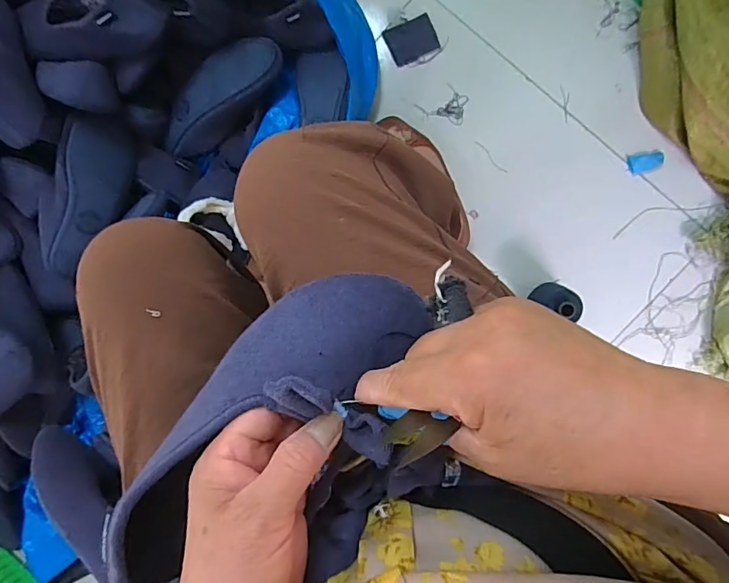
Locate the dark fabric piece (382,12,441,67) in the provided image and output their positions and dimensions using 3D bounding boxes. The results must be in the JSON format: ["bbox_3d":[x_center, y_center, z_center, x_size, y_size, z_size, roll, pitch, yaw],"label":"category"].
[{"bbox_3d":[0.076,-0.404,0.755,0.075,0.004,0.061,-22,90,6],"label":"dark fabric piece"}]

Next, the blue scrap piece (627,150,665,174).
[{"bbox_3d":[0.436,-0.200,0.727,0.052,0.005,0.032,-10,92,6],"label":"blue scrap piece"}]

